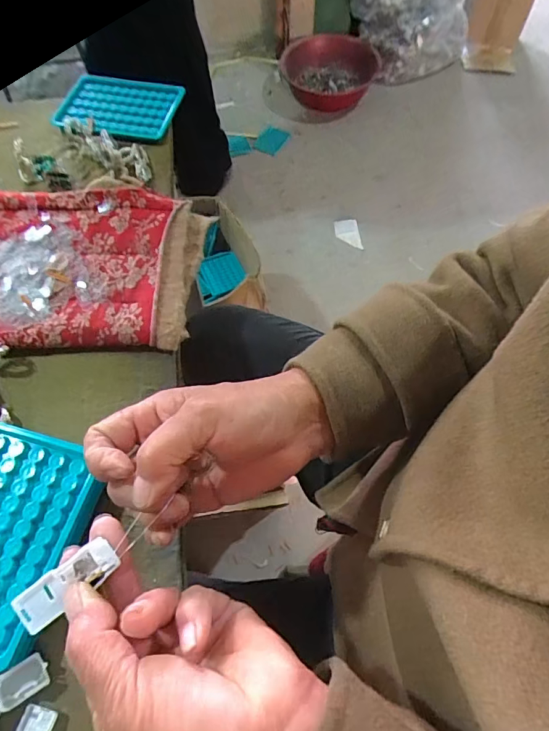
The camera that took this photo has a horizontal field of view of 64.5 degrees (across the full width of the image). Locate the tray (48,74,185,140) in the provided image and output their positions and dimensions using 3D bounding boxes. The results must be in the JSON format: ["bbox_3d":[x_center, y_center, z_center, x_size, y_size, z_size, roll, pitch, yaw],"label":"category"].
[{"bbox_3d":[-0.179,-0.298,0.501,0.132,0.014,0.100,7,63,3],"label":"tray"}]

